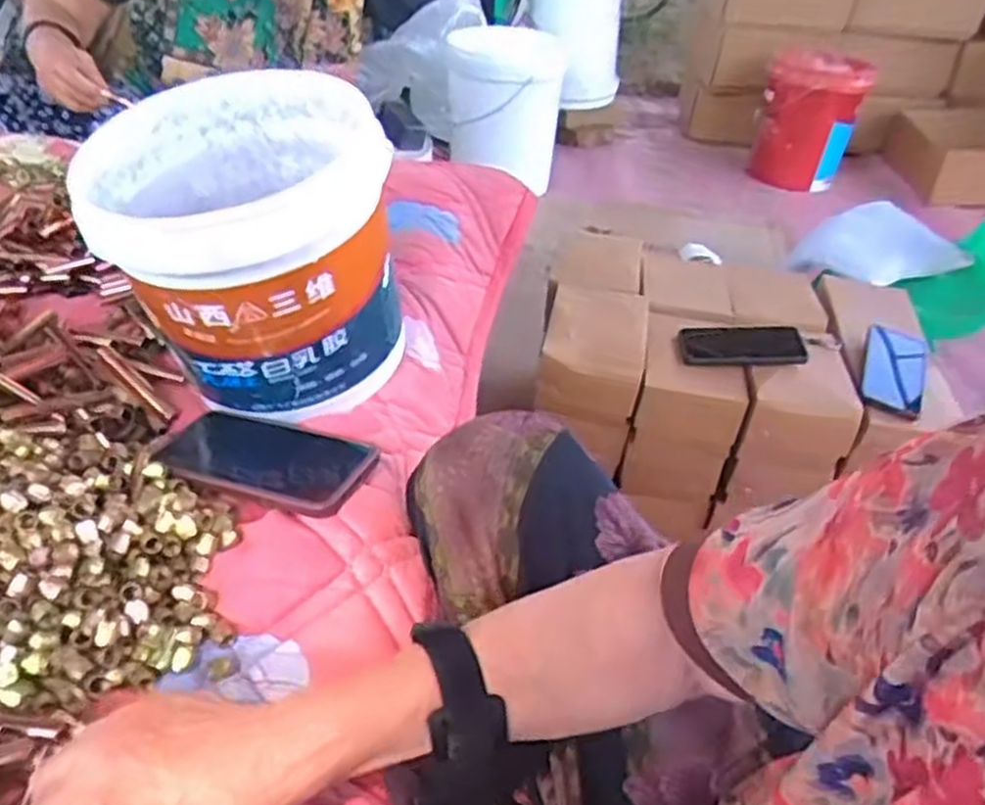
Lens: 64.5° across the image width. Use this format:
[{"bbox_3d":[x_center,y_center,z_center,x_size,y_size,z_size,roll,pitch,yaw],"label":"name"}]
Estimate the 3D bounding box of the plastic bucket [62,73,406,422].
[{"bbox_3d":[-0.186,-0.108,0.605,0.207,0.213,0.224,-8,41,-17],"label":"plastic bucket"}]

